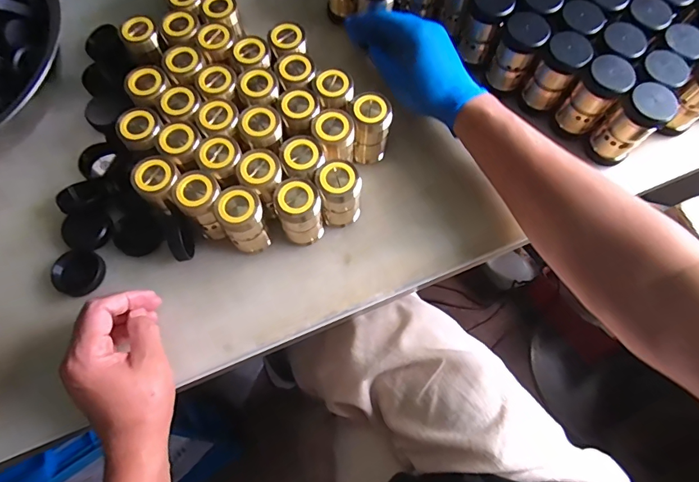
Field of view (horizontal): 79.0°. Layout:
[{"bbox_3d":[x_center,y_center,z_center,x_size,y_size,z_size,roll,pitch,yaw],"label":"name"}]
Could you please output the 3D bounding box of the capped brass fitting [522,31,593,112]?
[{"bbox_3d":[0.219,-0.179,0.452,0.040,0.074,0.041,0,69,-1],"label":"capped brass fitting"}]

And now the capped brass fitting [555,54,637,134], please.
[{"bbox_3d":[0.251,-0.149,0.438,0.039,0.074,0.042,0,69,-1],"label":"capped brass fitting"}]

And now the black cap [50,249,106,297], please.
[{"bbox_3d":[-0.261,0.029,0.406,0.049,0.009,0.044,23,70,7],"label":"black cap"}]

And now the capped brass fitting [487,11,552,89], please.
[{"bbox_3d":[0.179,-0.201,0.458,0.041,0.070,0.036,29,71,9],"label":"capped brass fitting"}]

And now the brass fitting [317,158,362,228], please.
[{"bbox_3d":[-0.009,-0.041,0.414,0.040,0.084,0.037,0,69,-1],"label":"brass fitting"}]

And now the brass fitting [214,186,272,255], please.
[{"bbox_3d":[-0.098,-0.015,0.403,0.039,0.082,0.036,0,69,-1],"label":"brass fitting"}]

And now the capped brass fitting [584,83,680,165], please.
[{"bbox_3d":[0.283,-0.117,0.432,0.041,0.083,0.044,-21,71,-9],"label":"capped brass fitting"}]

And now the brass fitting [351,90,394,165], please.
[{"bbox_3d":[0.021,-0.112,0.441,0.038,0.086,0.034,6,69,1],"label":"brass fitting"}]

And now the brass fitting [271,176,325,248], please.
[{"bbox_3d":[-0.048,-0.025,0.407,0.040,0.079,0.044,0,69,-1],"label":"brass fitting"}]

